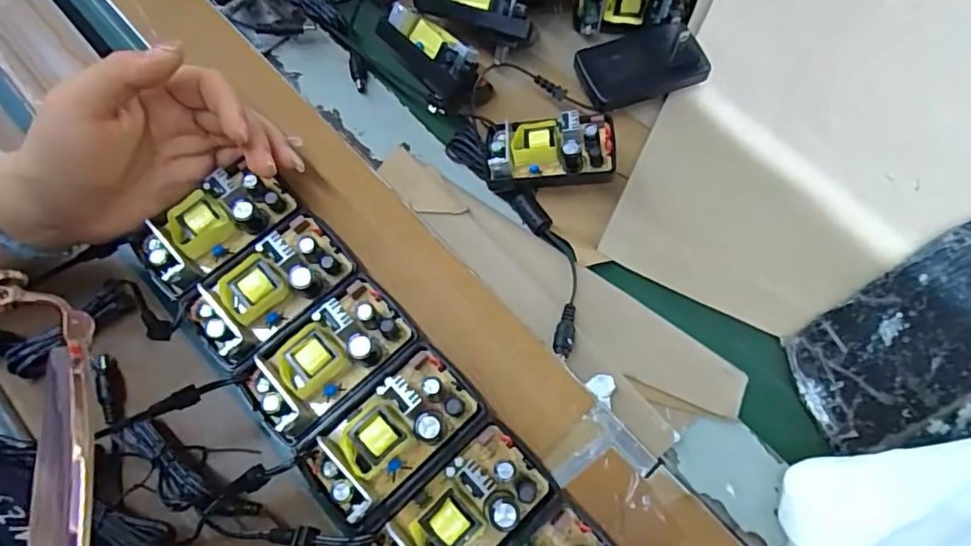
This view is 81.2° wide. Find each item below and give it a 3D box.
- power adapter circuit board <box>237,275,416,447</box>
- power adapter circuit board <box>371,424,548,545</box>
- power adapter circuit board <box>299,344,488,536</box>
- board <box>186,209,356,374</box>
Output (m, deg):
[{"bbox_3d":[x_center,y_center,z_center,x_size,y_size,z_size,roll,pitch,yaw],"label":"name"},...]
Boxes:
[{"bbox_3d":[-0.077,0.039,0.270,0.078,0.024,0.045,-41,76,-12],"label":"power adapter circuit board"},{"bbox_3d":[-0.011,0.105,0.246,0.075,0.019,0.040,-42,76,-12],"label":"power adapter circuit board"},{"bbox_3d":[-0.041,0.073,0.257,0.048,0.020,0.079,43,77,14],"label":"power adapter circuit board"},{"bbox_3d":[-0.109,0.007,0.281,0.081,0.021,0.045,-40,75,-12],"label":"board"}]

